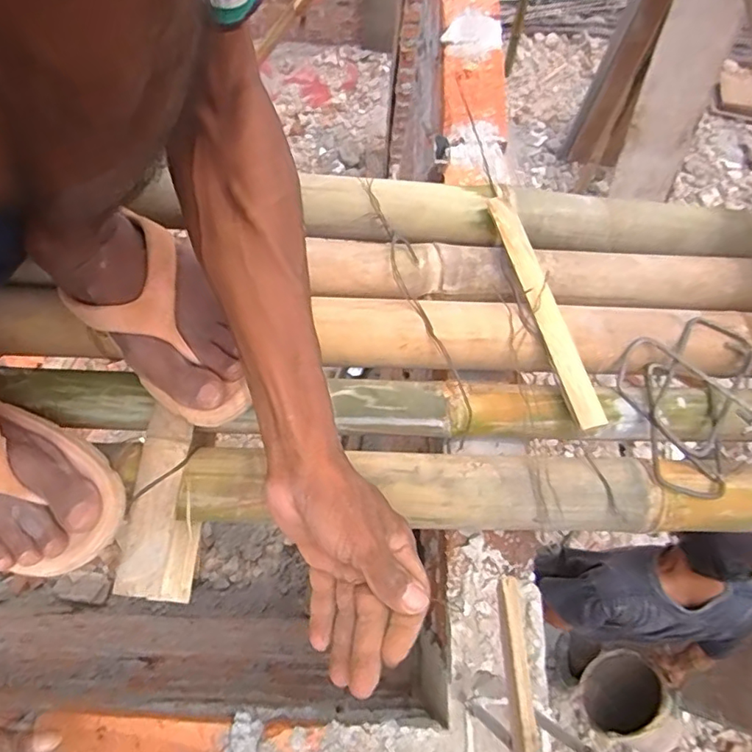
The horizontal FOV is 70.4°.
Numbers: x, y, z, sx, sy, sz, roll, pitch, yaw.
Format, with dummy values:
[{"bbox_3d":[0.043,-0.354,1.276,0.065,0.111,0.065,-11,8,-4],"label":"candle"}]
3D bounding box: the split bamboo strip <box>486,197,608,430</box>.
[{"bbox_3d":[0.150,-0.067,0.481,0.025,0.009,0.237,-14,70,-8],"label":"split bamboo strip"}]

